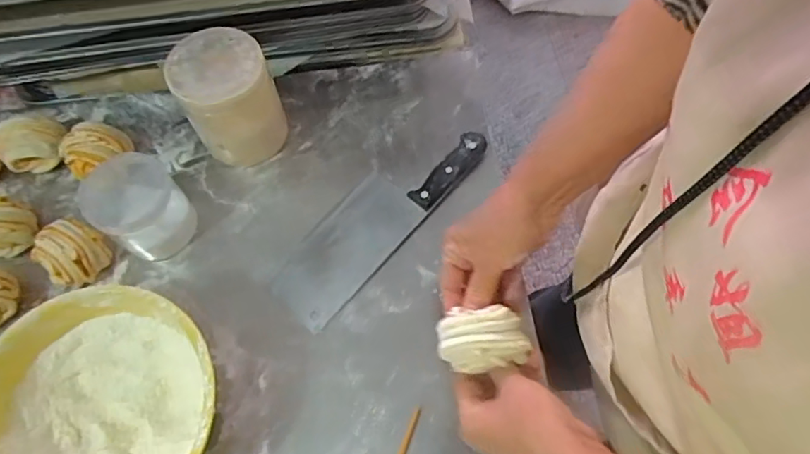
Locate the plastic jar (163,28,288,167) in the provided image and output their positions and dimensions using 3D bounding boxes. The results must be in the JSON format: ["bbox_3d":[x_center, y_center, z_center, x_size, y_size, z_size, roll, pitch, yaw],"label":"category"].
[{"bbox_3d":[-0.188,-0.137,0.605,0.090,0.128,0.099,-1,66,1],"label":"plastic jar"}]

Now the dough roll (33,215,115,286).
[{"bbox_3d":[-0.345,0.027,0.579,0.057,0.053,0.059,-1,66,1],"label":"dough roll"}]

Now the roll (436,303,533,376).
[{"bbox_3d":[0.061,0.089,0.450,0.066,0.031,0.050,-10,66,-3],"label":"roll"}]

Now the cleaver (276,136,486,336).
[{"bbox_3d":[-0.029,-0.015,0.602,0.087,0.024,0.270,40,73,17],"label":"cleaver"}]

